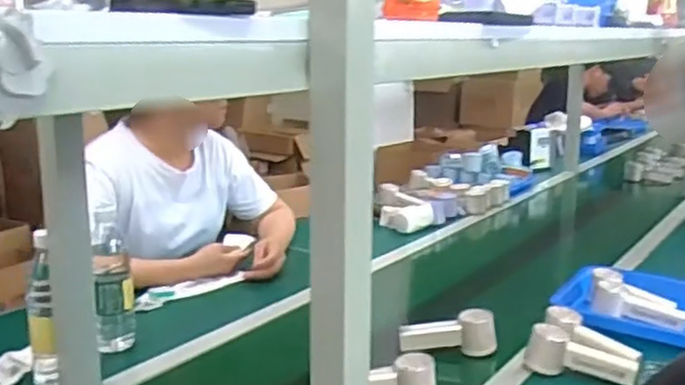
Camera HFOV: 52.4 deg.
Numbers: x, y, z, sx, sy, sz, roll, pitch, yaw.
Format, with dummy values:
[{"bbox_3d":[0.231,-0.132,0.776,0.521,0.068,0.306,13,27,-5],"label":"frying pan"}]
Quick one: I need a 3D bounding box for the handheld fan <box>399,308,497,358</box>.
[{"bbox_3d":[0.165,0.219,1.097,0.149,0.056,0.049,0,13,0],"label":"handheld fan"}]

